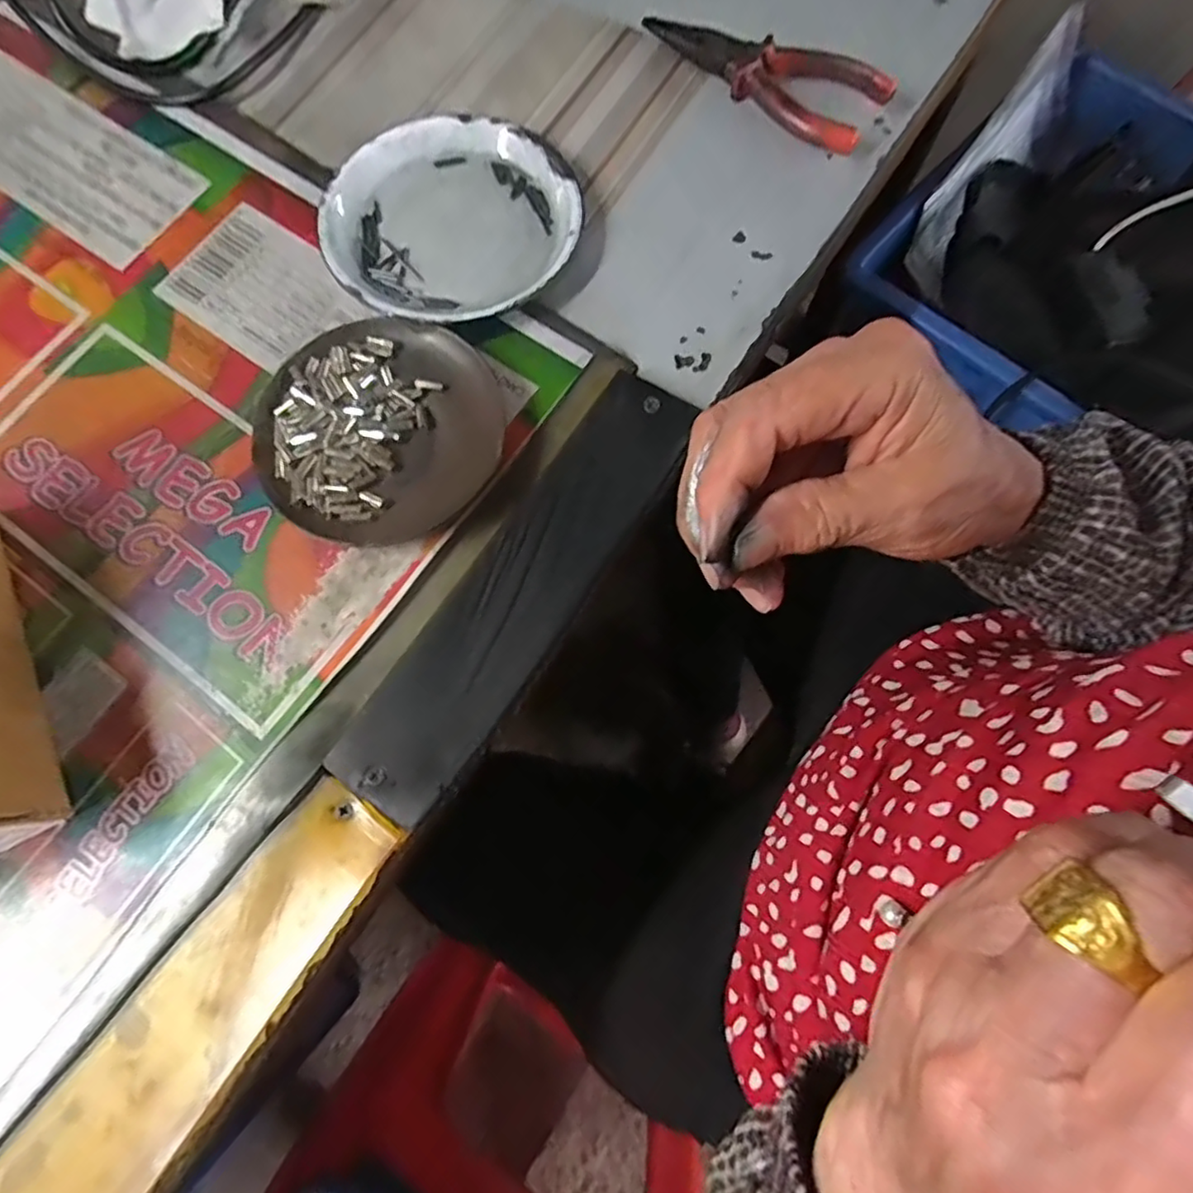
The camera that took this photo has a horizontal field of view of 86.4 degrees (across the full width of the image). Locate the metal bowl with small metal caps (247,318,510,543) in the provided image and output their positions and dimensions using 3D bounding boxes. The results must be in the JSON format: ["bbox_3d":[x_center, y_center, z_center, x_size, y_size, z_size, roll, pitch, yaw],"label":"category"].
[{"bbox_3d":[-0.104,-0.080,0.305,0.112,0.017,0.111,0,75,0],"label":"metal bowl with small metal caps"}]

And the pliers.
[{"bbox_3d":[0.096,-0.307,0.363,0.147,0.020,0.047,42,79,11],"label":"pliers"}]

